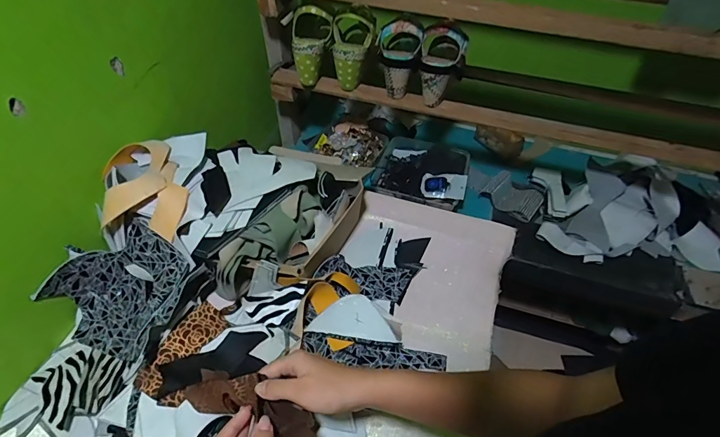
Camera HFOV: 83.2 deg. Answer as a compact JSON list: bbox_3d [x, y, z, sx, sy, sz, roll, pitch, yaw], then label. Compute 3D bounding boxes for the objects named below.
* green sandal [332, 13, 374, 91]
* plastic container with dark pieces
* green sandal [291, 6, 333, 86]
[{"bbox_3d":[-0.015,-0.320,0.784,0.077,0.124,0.072,3,50,0],"label":"green sandal"},{"bbox_3d":[0.141,-0.115,0.945,0.206,0.055,0.202,14,51,9],"label":"plastic container with dark pieces"},{"bbox_3d":[-0.092,-0.340,0.791,0.077,0.131,0.083,-4,50,-6],"label":"green sandal"}]

